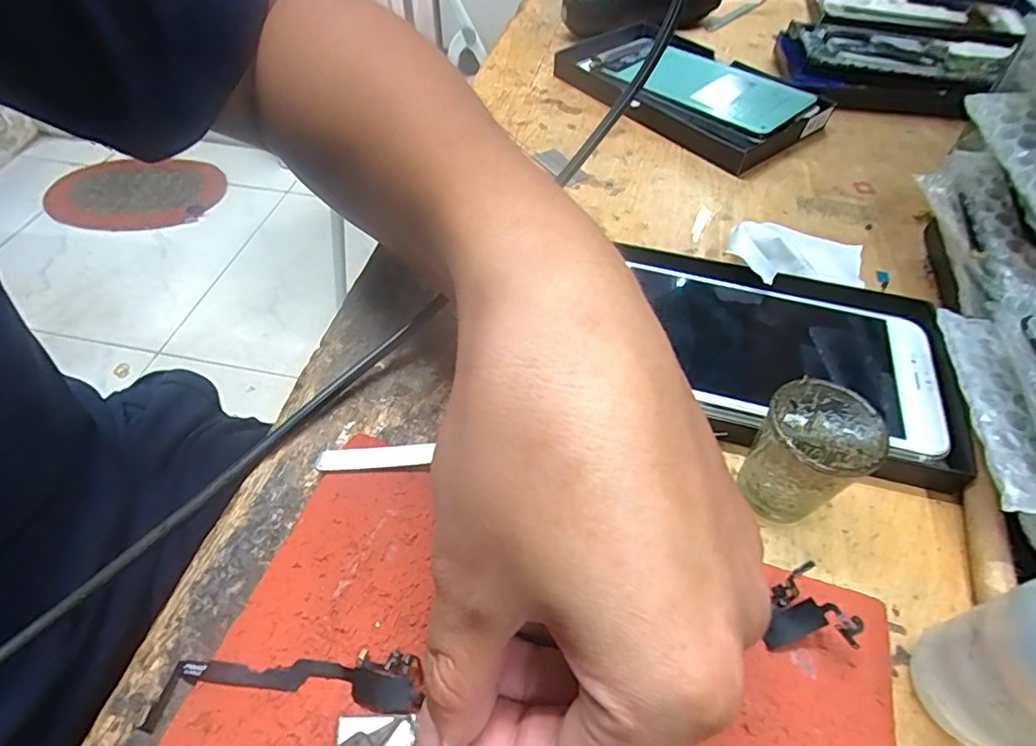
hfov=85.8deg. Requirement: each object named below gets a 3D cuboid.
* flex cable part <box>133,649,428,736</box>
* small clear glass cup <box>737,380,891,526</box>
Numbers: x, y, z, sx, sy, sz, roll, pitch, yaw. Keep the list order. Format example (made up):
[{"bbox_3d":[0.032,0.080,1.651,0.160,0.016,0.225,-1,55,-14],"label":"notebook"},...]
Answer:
[{"bbox_3d":[-0.072,0.095,0.169,0.082,0.007,0.017,-2,52,-2],"label":"flex cable part"},{"bbox_3d":[0.100,0.031,0.198,0.035,0.051,0.037,0,52,0],"label":"small clear glass cup"}]

